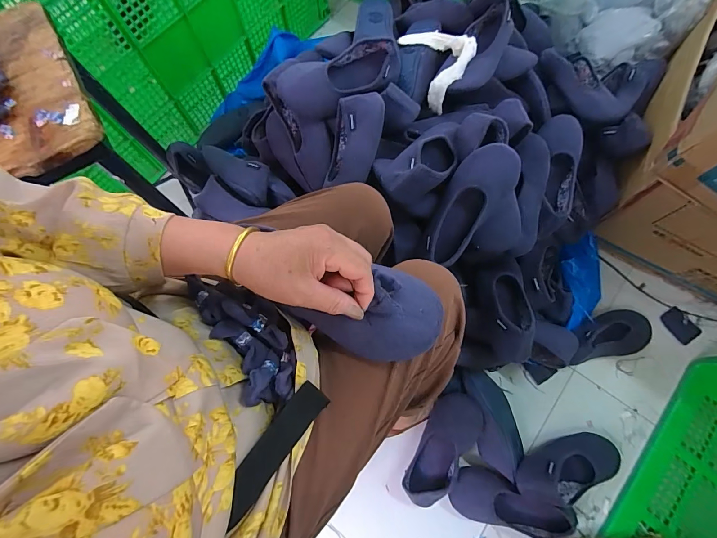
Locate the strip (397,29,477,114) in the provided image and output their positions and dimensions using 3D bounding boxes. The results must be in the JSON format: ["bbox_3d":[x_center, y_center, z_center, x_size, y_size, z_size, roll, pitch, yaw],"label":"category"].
[{"bbox_3d":[0.166,-0.434,0.695,0.101,0.087,0.184,-21,73,-4],"label":"strip"}]

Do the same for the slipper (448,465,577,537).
[{"bbox_3d":[0.307,0.484,0.694,0.244,0.074,0.100,13,74,6],"label":"slipper"}]

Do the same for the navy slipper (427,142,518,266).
[{"bbox_3d":[0.189,-0.110,0.588,0.091,0.051,0.217,33,103,11],"label":"navy slipper"}]

